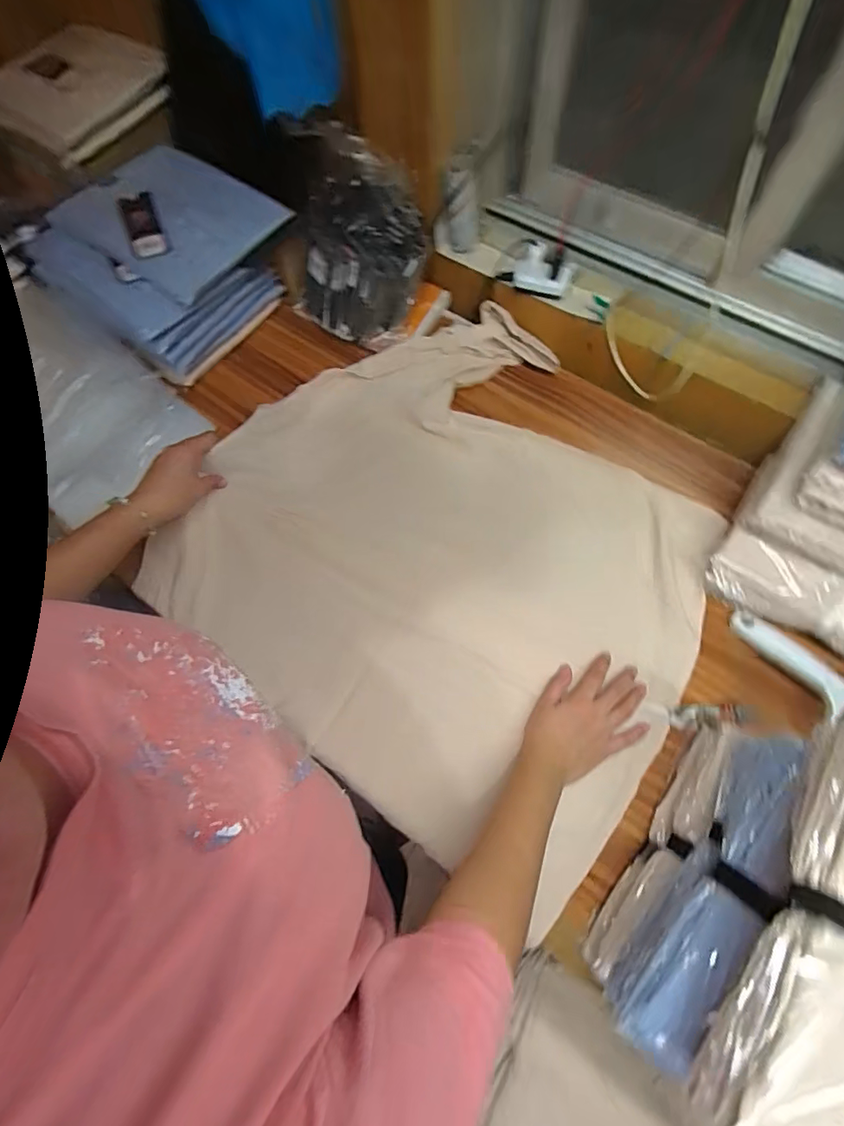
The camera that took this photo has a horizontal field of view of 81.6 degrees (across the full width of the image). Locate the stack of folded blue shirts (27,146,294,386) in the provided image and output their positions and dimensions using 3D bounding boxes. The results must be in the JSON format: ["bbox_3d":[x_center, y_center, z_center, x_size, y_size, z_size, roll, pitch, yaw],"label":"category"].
[{"bbox_3d":[-0.364,-0.435,0.716,0.258,0.144,0.262,35,74,14],"label":"stack of folded blue shirts"}]

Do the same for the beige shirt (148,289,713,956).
[{"bbox_3d":[0.041,-0.028,0.609,0.621,0.043,0.583,35,78,15],"label":"beige shirt"}]

